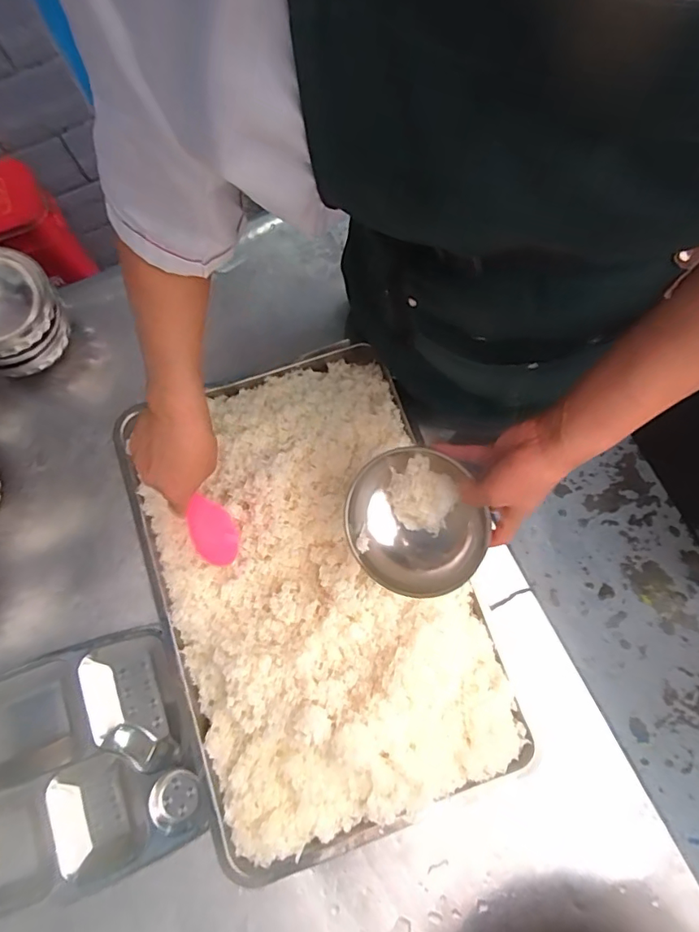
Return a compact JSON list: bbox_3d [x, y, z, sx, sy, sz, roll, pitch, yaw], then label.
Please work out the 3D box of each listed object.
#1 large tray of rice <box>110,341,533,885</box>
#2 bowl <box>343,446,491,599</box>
[{"bbox_3d":[-0.050,0.139,0.610,0.385,0.064,0.570,-20,76,-4],"label":"large tray of rice"},{"bbox_3d":[0.074,0.059,0.524,0.156,0.061,0.142,-2,84,24],"label":"bowl"}]

